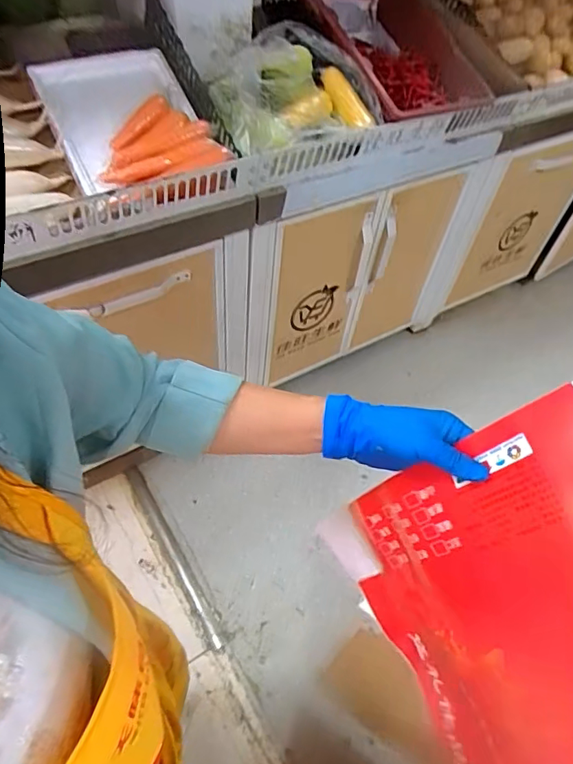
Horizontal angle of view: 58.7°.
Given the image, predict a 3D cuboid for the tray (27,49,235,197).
[{"bbox_3d":[-0.323,-0.533,1.033,0.279,0.068,0.421,-25,64,-14],"label":"tray"}]

